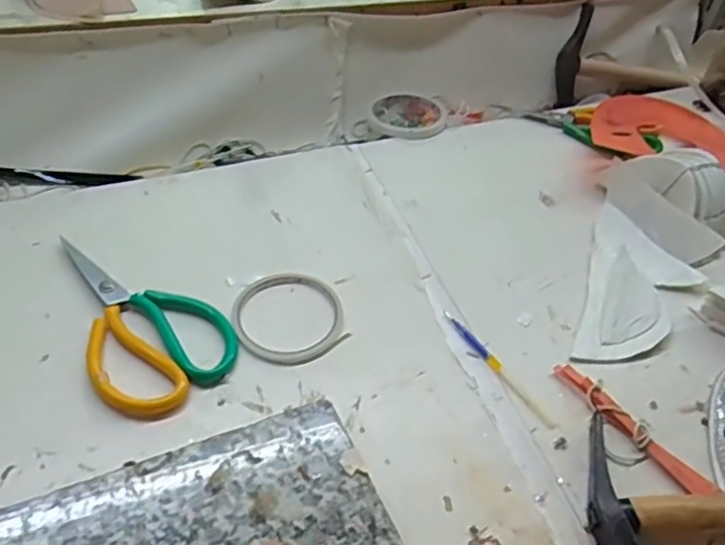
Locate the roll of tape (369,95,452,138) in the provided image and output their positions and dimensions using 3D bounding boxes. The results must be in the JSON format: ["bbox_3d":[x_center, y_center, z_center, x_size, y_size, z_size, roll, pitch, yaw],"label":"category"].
[{"bbox_3d":[0.052,-0.183,0.752,0.083,0.012,0.089,0,45,-8],"label":"roll of tape"}]

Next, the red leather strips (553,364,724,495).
[{"bbox_3d":[0.213,0.129,0.466,0.021,0.011,0.186,-26,54,-29],"label":"red leather strips"}]

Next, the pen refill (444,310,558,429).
[{"bbox_3d":[0.104,0.074,0.514,0.010,0.007,0.122,-25,53,-29],"label":"pen refill"}]

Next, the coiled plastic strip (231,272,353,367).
[{"bbox_3d":[-0.057,0.034,0.522,0.087,0.007,0.087,-16,50,-23],"label":"coiled plastic strip"}]

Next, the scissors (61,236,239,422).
[{"bbox_3d":[-0.174,0.028,0.511,0.102,0.012,0.189,-23,53,-28],"label":"scissors"}]

